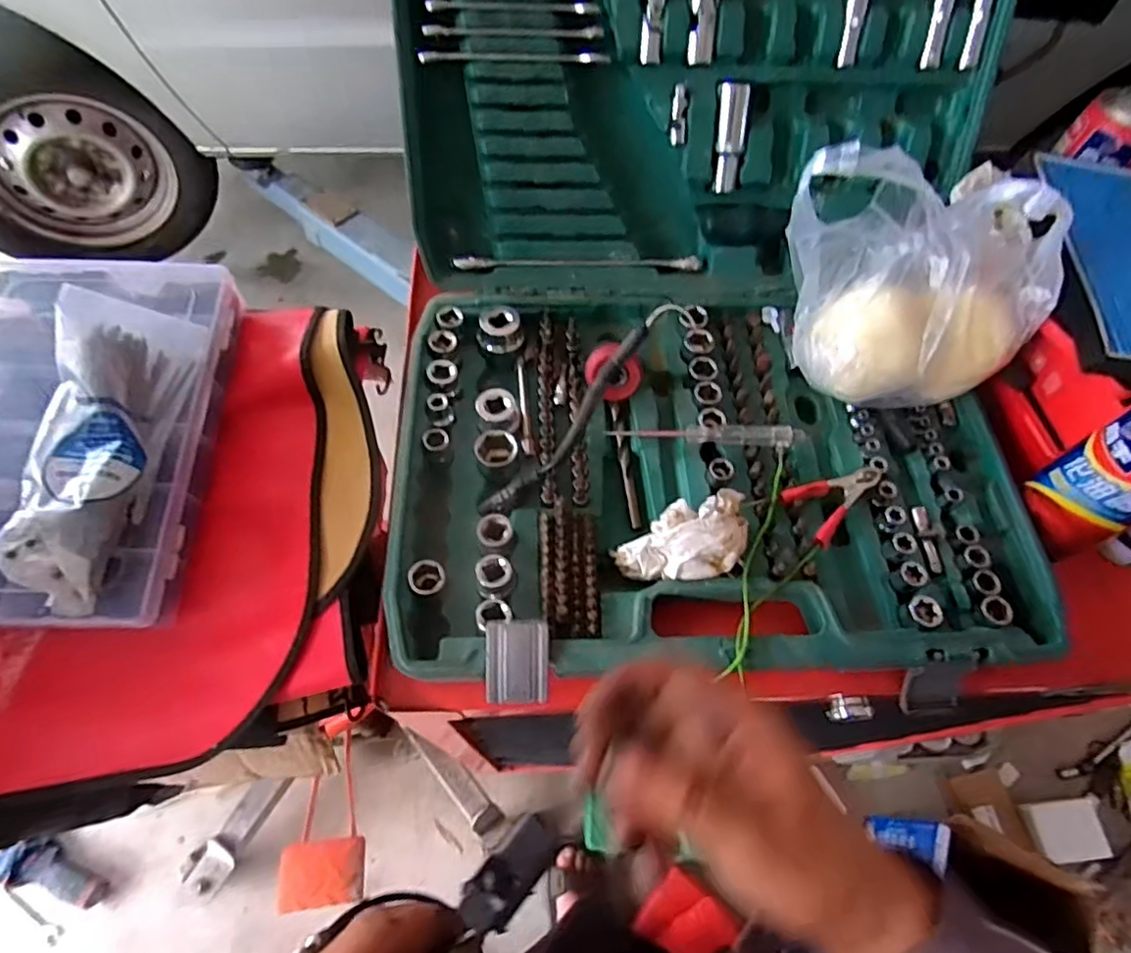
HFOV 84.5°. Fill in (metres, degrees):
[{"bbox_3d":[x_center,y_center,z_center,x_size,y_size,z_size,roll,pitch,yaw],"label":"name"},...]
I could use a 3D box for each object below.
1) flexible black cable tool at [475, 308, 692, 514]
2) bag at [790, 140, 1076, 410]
[{"bbox_3d":[0.010,-0.040,0.431,0.043,0.203,0.018,-4,53,-51],"label":"flexible black cable tool"},{"bbox_3d":[0.246,-0.144,0.434,0.117,0.159,0.162,-36,70,-19],"label":"bag"}]

